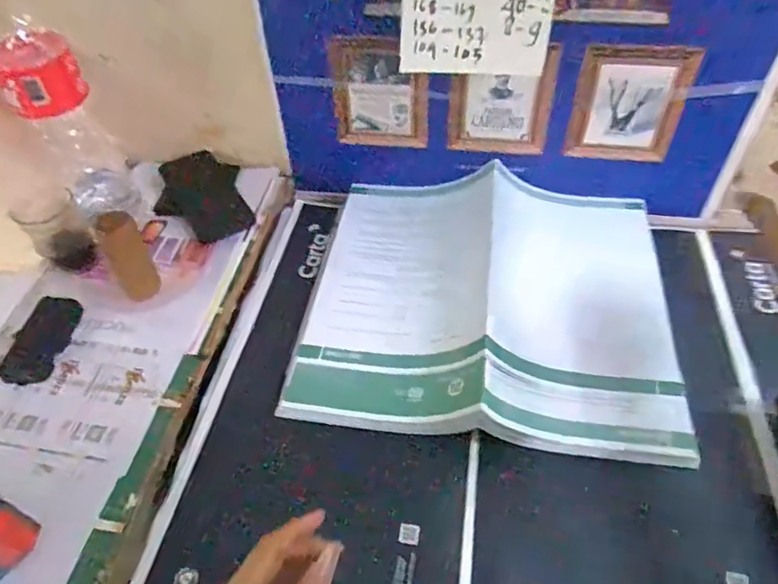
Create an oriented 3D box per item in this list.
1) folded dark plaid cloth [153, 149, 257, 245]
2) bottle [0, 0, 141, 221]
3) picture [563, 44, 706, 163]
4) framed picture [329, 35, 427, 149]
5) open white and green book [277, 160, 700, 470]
[{"bbox_3d":[-0.266,-0.136,0.801,0.118,0.015,0.193,-17,49,-11],"label":"folded dark plaid cloth"},{"bbox_3d":[-0.385,-0.204,0.667,0.084,0.280,0.085,-32,56,-22],"label":"bottle"},{"bbox_3d":[0.292,-0.226,0.688,0.125,0.141,0.019,8,50,11],"label":"picture"},{"bbox_3d":[-0.010,-0.254,0.732,0.122,0.138,0.009,8,41,10],"label":"framed picture"},{"bbox_3d":[0.119,-0.007,0.661,0.417,0.050,0.382,6,49,10],"label":"open white and green book"}]

